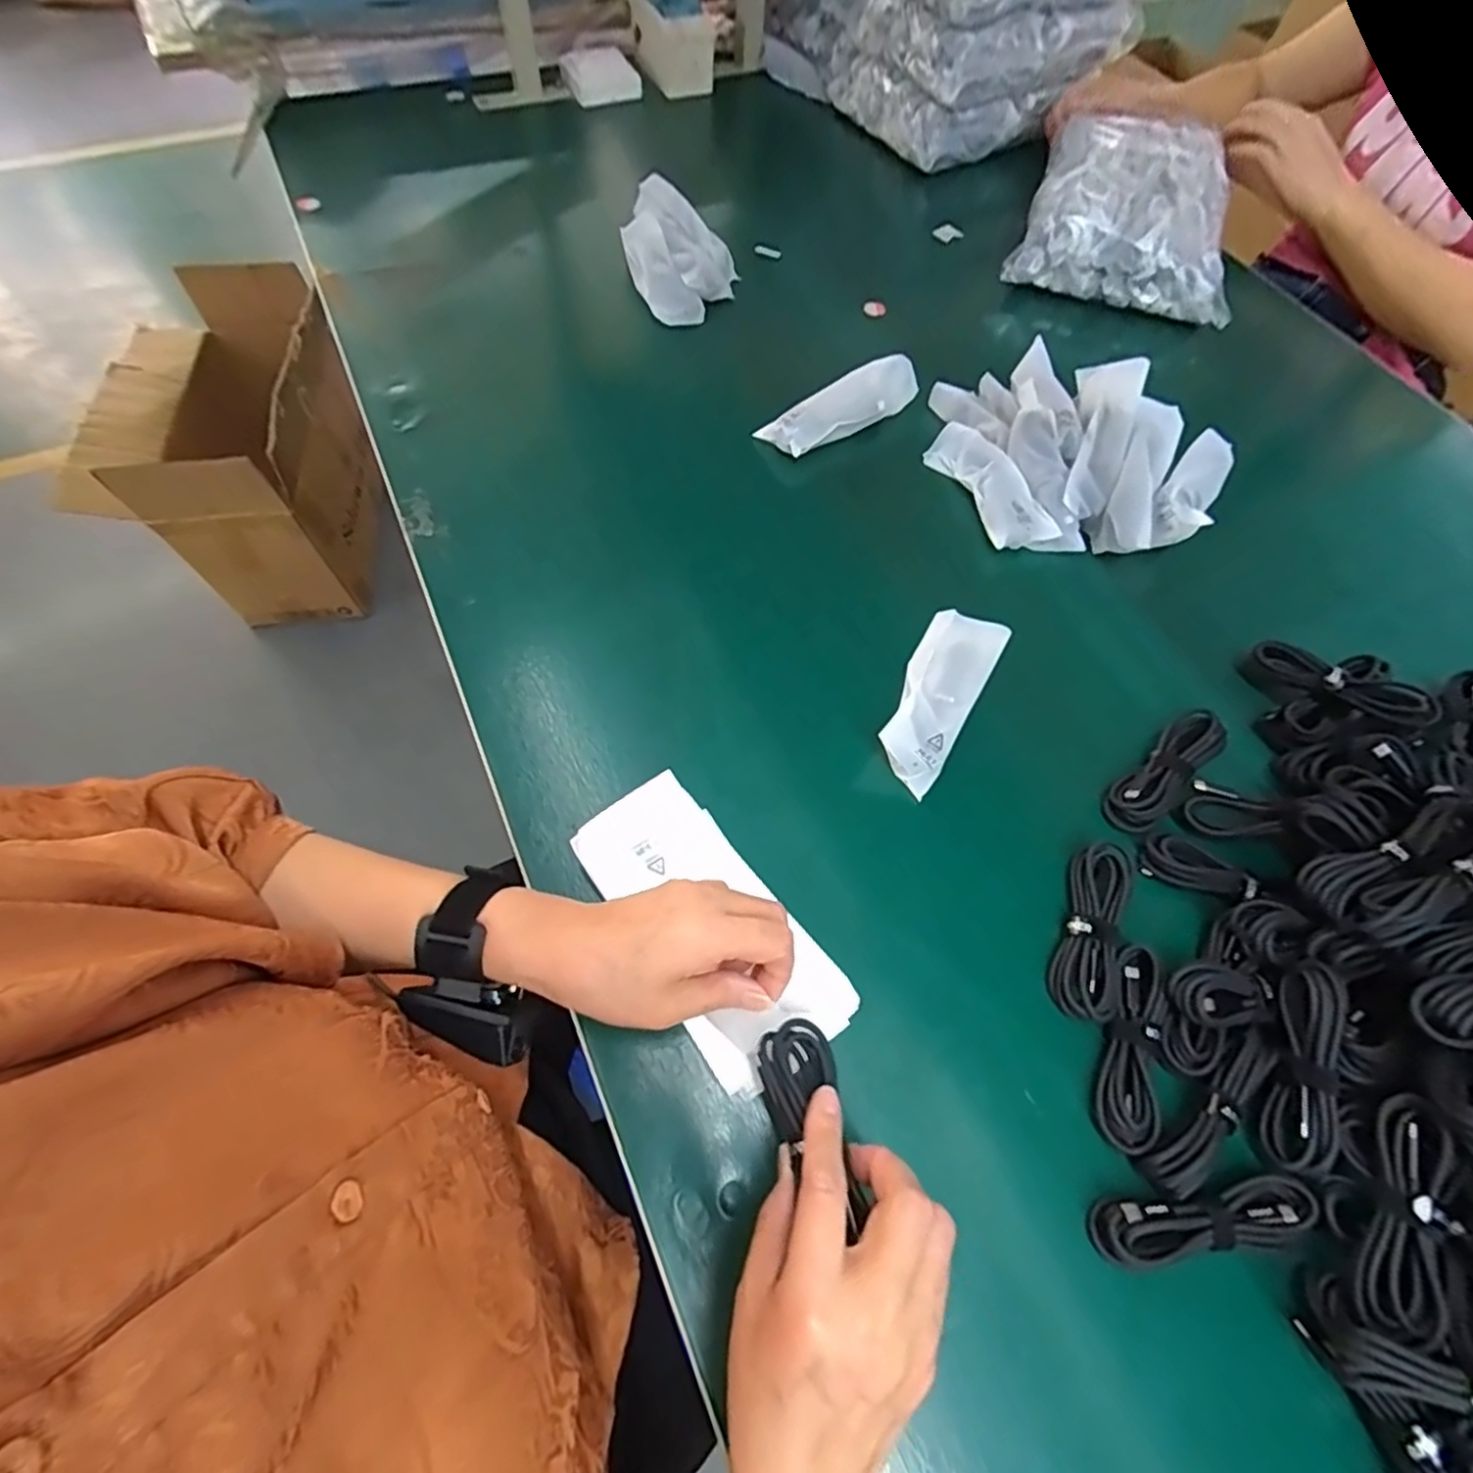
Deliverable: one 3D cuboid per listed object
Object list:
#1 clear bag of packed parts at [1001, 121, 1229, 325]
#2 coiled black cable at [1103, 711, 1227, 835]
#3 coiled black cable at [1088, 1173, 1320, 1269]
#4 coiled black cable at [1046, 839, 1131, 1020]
[{"bbox_3d":[0.445,-0.602,0.765,0.220,0.064,0.273,16,62,5],"label":"clear bag of packed parts"},{"bbox_3d":[0.304,0.024,0.476,0.108,0.028,0.033,-38,70,-20],"label":"coiled black cable"},{"bbox_3d":[0.244,0.254,0.352,0.111,0.023,0.032,-4,63,-6],"label":"coiled black cable"},{"bbox_3d":[0.222,0.121,0.421,0.033,0.029,0.107,20,63,7],"label":"coiled black cable"}]

